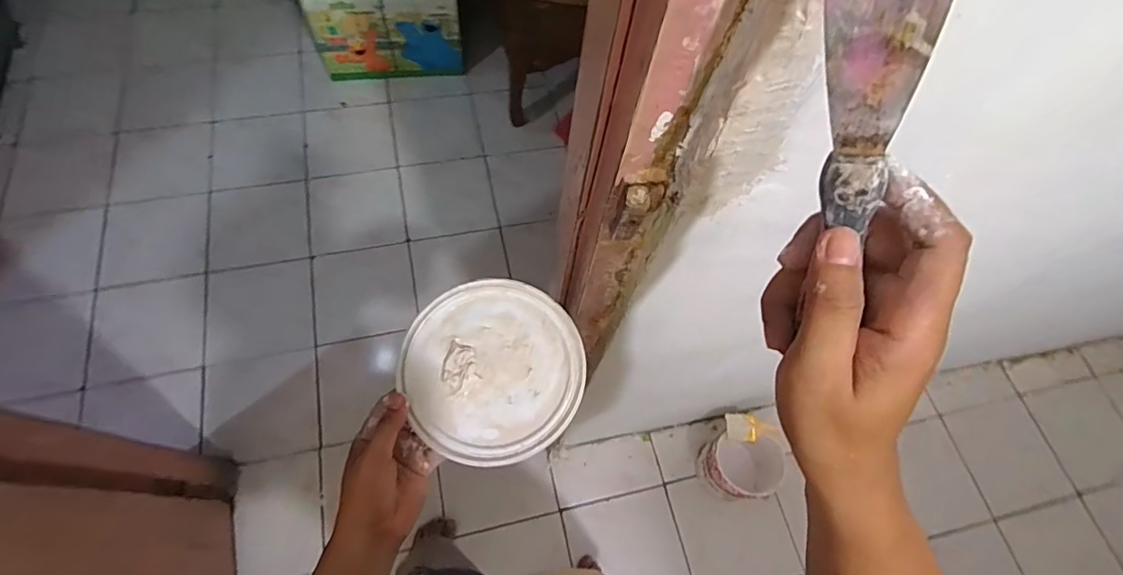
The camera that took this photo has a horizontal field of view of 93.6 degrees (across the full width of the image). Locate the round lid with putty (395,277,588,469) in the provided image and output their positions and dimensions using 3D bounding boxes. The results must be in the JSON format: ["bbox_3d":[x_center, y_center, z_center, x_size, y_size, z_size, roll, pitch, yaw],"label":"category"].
[{"bbox_3d":[-0.068,0.080,0.524,0.176,0.021,0.175,1,67,-2],"label":"round lid with putty"}]

